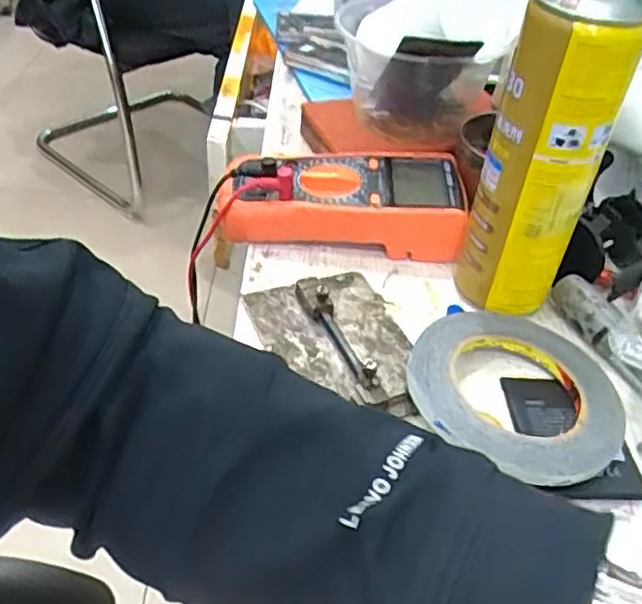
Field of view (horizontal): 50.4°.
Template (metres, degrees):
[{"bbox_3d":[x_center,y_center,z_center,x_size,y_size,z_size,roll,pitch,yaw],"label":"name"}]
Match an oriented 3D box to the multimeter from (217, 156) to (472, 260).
[{"bbox_3d":[0.016,-0.079,0.516,0.179,0.049,0.086,5,42,-1],"label":"multimeter"}]

